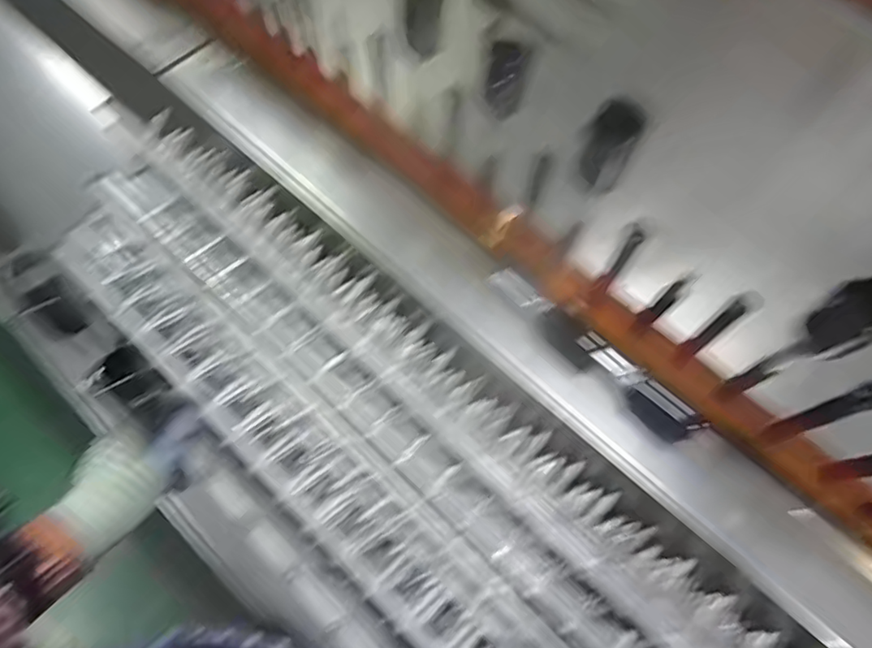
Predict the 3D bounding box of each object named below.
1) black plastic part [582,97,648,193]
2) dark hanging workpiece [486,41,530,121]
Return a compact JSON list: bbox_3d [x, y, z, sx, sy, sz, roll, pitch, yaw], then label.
[{"bbox_3d":[0.132,-0.133,0.445,0.034,0.071,0.013,17,45,6],"label":"black plastic part"},{"bbox_3d":[0.058,-0.203,0.493,0.030,0.063,0.019,10,66,3],"label":"dark hanging workpiece"}]

